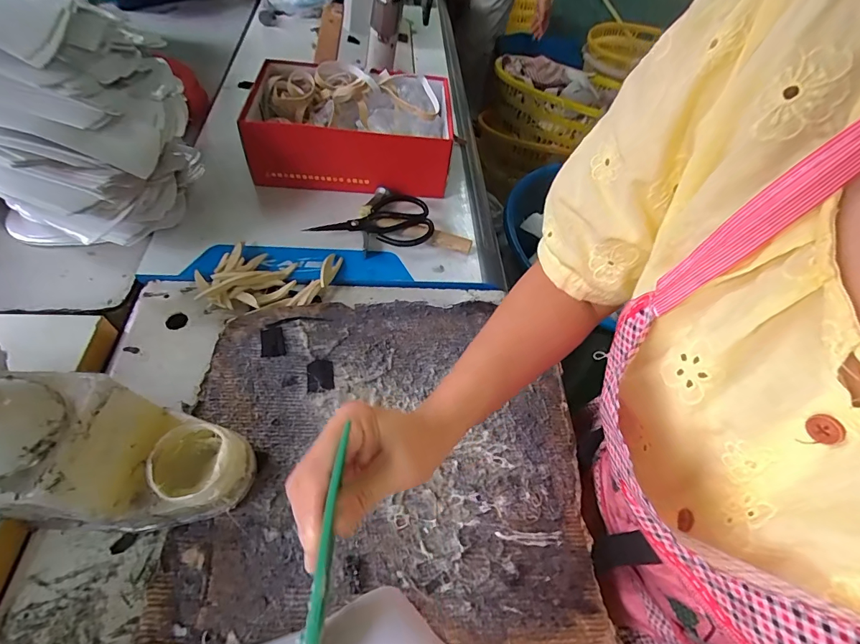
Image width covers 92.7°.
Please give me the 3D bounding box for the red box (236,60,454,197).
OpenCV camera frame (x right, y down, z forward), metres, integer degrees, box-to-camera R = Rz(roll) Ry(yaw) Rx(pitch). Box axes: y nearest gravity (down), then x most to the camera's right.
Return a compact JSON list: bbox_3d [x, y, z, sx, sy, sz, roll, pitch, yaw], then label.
[{"bbox_3d":[-0.128,-0.332,0.697,0.320,0.112,0.208,0,55,-7],"label":"red box"}]

